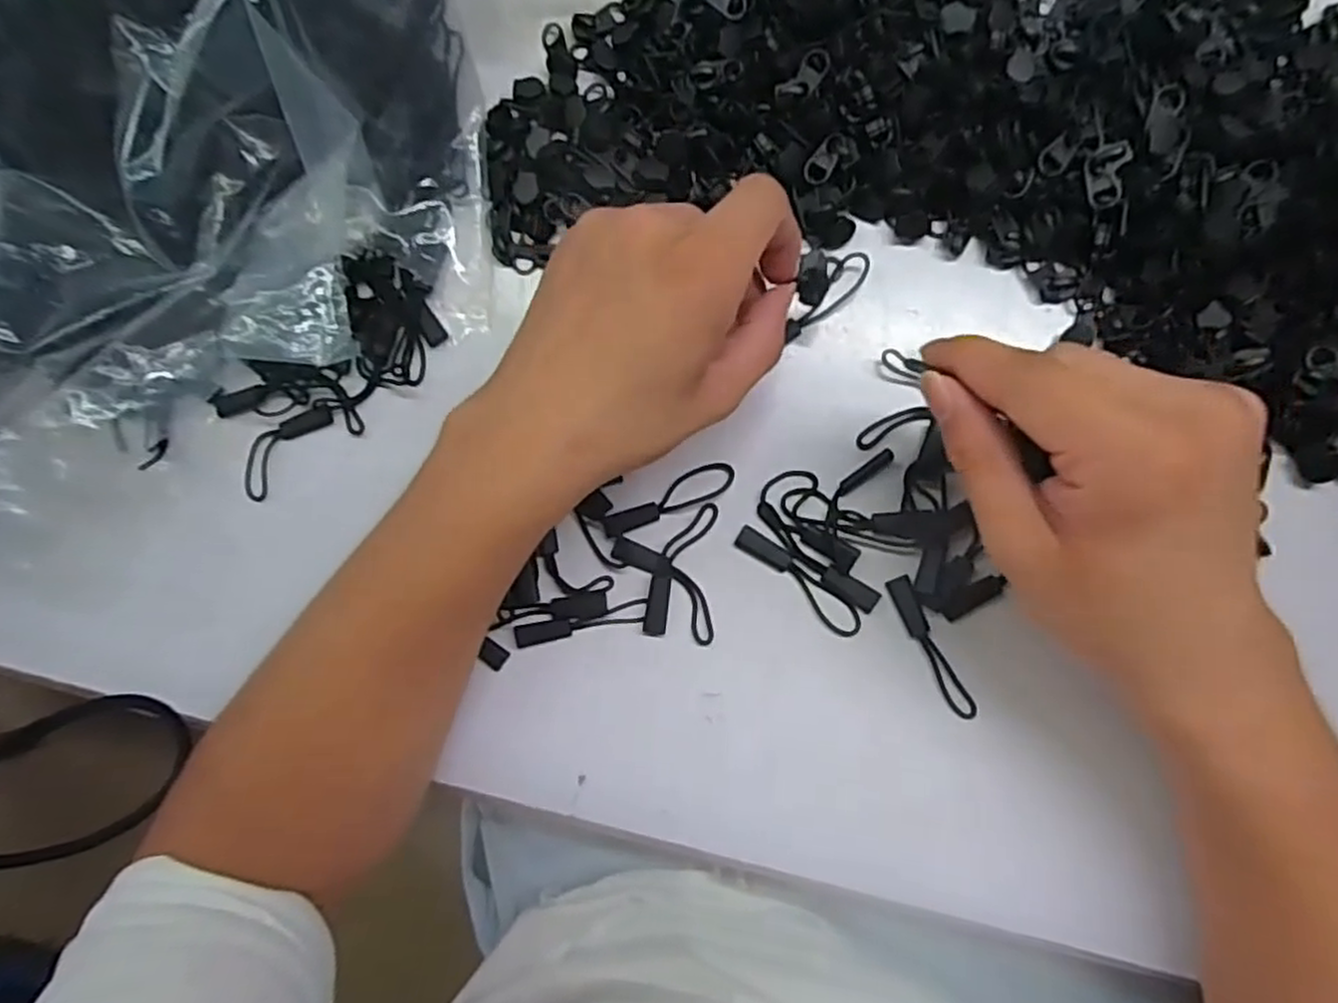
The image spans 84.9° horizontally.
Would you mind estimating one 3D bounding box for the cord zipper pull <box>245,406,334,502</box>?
[{"bbox_3d":[-0.174,-0.026,0.327,0.055,0.004,0.020,-45,84,5],"label":"cord zipper pull"}]

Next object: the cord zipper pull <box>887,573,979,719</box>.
[{"bbox_3d":[0.104,0.058,0.289,0.010,0.004,0.061,-27,86,7],"label":"cord zipper pull"}]

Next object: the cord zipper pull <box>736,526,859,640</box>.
[{"bbox_3d":[0.053,0.032,0.296,0.060,0.004,0.012,42,95,7],"label":"cord zipper pull"}]

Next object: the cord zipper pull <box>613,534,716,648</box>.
[{"bbox_3d":[0.000,0.035,0.302,0.016,0.004,0.056,-45,84,5],"label":"cord zipper pull"}]

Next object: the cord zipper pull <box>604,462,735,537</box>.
[{"bbox_3d":[0.000,-0.001,0.304,0.058,0.004,0.015,-24,86,7],"label":"cord zipper pull"}]

